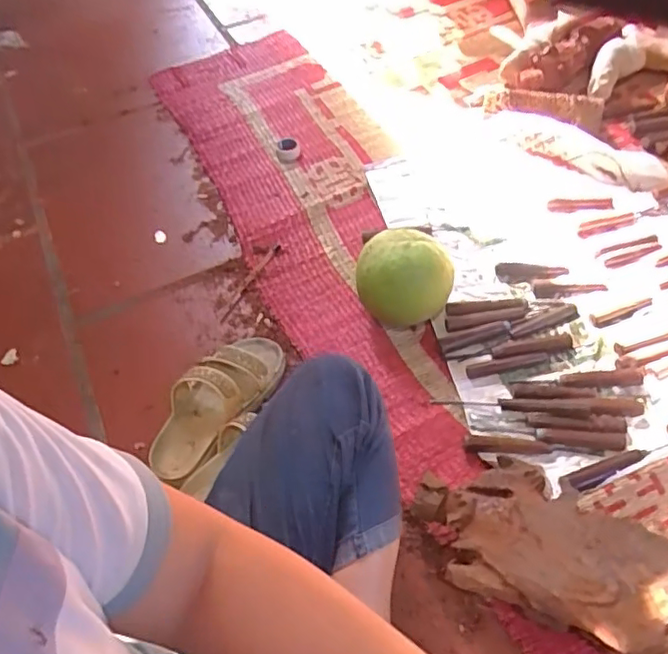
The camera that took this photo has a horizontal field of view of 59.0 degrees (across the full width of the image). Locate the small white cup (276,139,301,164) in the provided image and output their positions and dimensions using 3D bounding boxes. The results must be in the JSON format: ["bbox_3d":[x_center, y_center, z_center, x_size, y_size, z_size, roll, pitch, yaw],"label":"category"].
[{"bbox_3d":[-0.088,-0.339,1.127,0.045,0.034,0.045,-3,53,4],"label":"small white cup"}]

